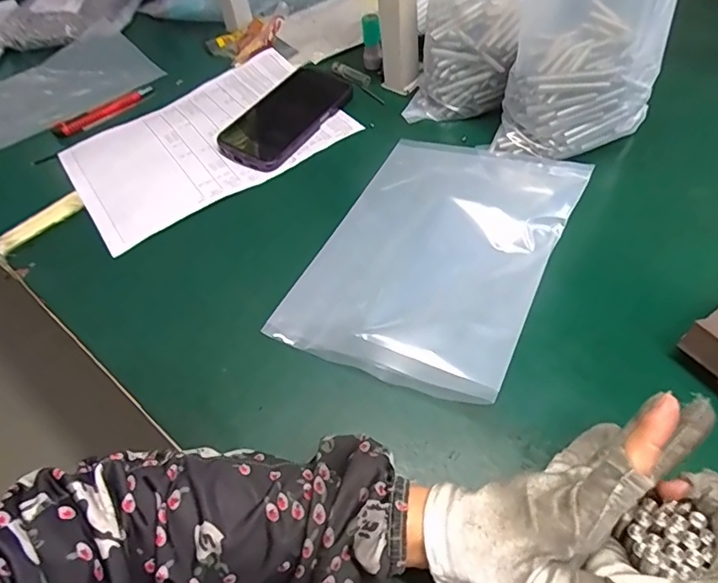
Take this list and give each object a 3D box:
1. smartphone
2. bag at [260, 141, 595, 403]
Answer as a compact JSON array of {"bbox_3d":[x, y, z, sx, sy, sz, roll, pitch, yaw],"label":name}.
[{"bbox_3d":[-0.080,-0.202,0.587,0.085,0.018,0.179,25,59,25],"label":"smartphone"},{"bbox_3d":[0.064,-0.041,0.438,0.183,0.033,0.262,21,57,20],"label":"bag"}]

